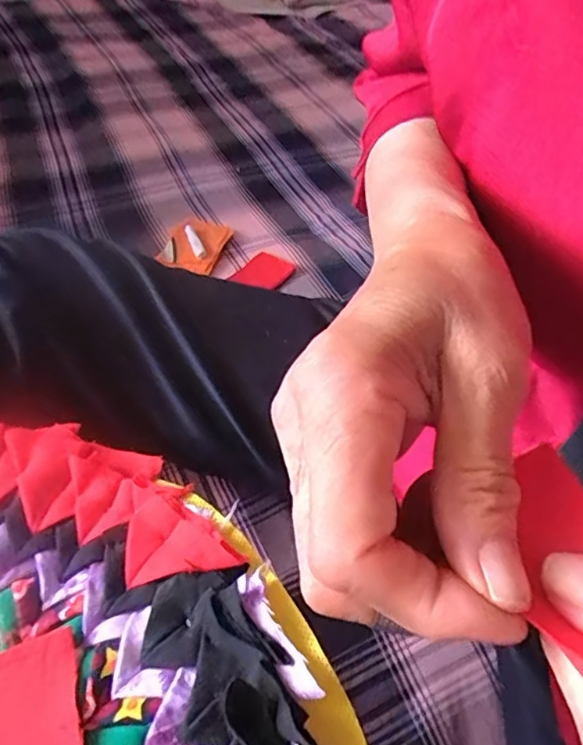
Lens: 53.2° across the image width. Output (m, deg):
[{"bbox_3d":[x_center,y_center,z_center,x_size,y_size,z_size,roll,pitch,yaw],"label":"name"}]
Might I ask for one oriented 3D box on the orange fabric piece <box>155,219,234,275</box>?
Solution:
[{"bbox_3d":[-0.116,-0.155,0.702,0.073,0.025,0.086,15,51,13],"label":"orange fabric piece"}]

